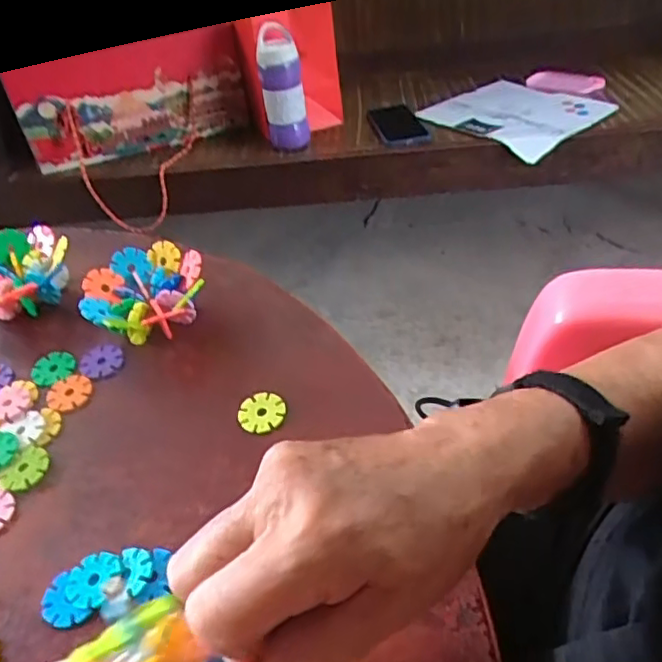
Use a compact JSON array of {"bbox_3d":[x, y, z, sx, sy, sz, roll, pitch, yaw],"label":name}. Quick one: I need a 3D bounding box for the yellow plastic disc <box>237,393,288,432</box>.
[{"bbox_3d":[-0.047,0.055,0.424,0.032,0.006,0.029,2,47,9],"label":"yellow plastic disc"}]

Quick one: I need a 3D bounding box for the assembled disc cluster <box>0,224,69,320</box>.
[{"bbox_3d":[-0.263,-0.046,0.527,0.081,0.042,0.084,28,56,29],"label":"assembled disc cluster"}]

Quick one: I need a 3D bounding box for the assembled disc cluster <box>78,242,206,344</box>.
[{"bbox_3d":[-0.142,-0.026,0.490,0.089,0.045,0.082,-4,47,4],"label":"assembled disc cluster"}]

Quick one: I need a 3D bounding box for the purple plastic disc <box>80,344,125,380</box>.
[{"bbox_3d":[-0.172,0.023,0.473,0.030,0.006,0.029,-4,47,4],"label":"purple plastic disc"}]

